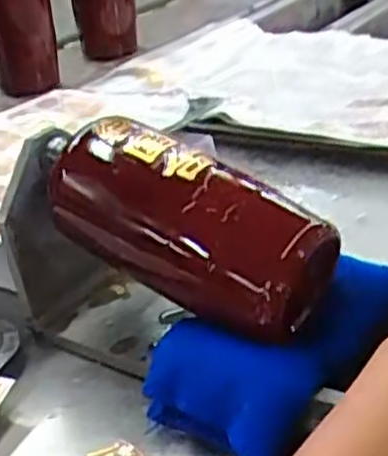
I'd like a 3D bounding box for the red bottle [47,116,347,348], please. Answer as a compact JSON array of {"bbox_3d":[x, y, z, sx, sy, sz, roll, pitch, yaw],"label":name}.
[{"bbox_3d":[-0.002,-0.005,0.452,0.181,0.087,0.074,20,39,38],"label":"red bottle"}]

